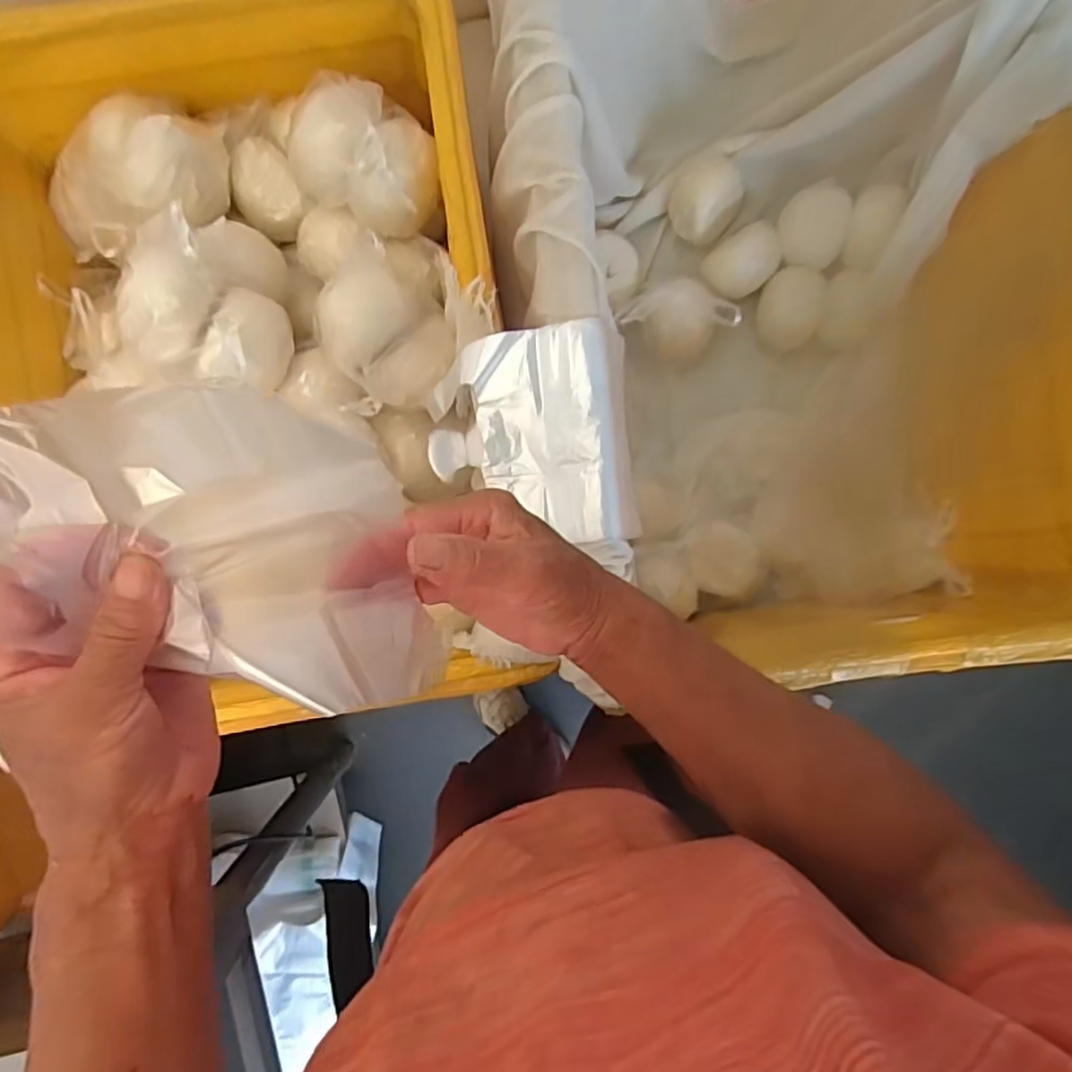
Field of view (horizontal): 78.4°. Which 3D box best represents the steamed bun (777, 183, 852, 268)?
[{"bbox_3d":[0.317,-0.353,0.747,0.065,0.064,0.071,0,88,-2],"label":"steamed bun"}]

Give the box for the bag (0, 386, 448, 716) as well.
[{"bbox_3d":[-0.121,0.016,0.249,0.166,0.040,0.143,-23,97,-44],"label":"bag"}]

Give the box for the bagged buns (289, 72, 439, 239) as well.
[{"bbox_3d":[-0.138,-0.321,0.556,0.121,0.072,0.095,28,88,-1],"label":"bagged buns"}]

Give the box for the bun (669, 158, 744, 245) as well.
[{"bbox_3d":[0.197,-0.392,0.765,0.077,0.054,0.075,0,88,-2],"label":"bun"}]

